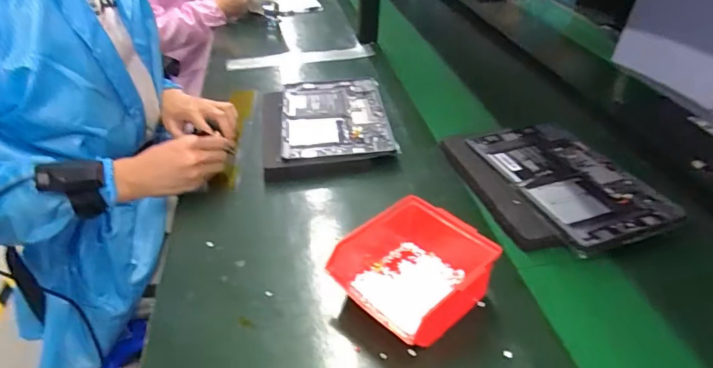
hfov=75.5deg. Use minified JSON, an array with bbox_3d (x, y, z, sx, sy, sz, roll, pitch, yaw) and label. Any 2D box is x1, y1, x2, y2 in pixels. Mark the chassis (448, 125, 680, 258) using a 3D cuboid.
[{"bbox_3d":[0.272,-0.005,0.638,0.217,0.018,0.266,-9,40,-12],"label":"chassis"}]

